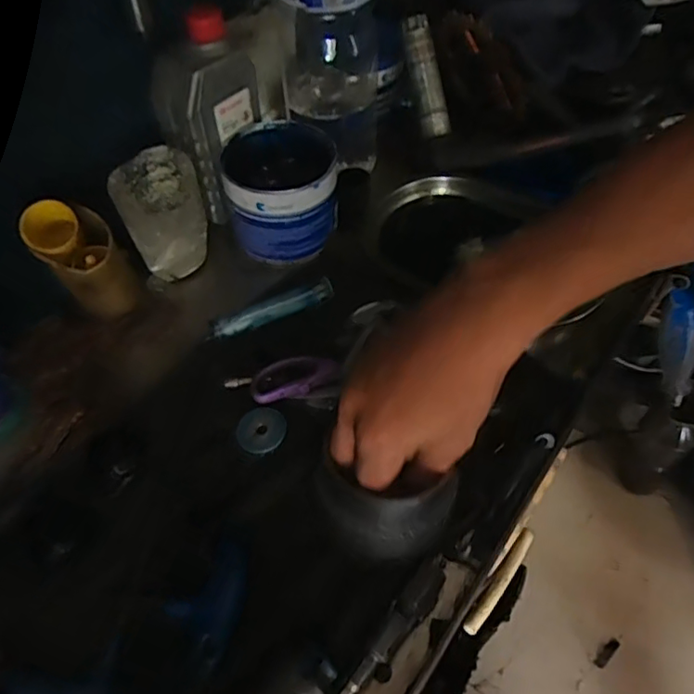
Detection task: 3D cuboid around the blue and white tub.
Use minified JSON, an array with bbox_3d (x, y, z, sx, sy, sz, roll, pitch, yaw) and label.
[{"bbox_3d":[-0.059,-0.146,0.539,0.099,0.076,0.106,-10,55,-4],"label":"blue and white tub"}]

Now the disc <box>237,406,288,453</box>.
[{"bbox_3d":[-0.064,0.062,0.431,0.036,0.005,0.037,-1,55,2],"label":"disc"}]

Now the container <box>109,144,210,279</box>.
[{"bbox_3d":[-0.159,-0.115,0.512,0.068,0.093,0.066,-1,55,2],"label":"container"}]

